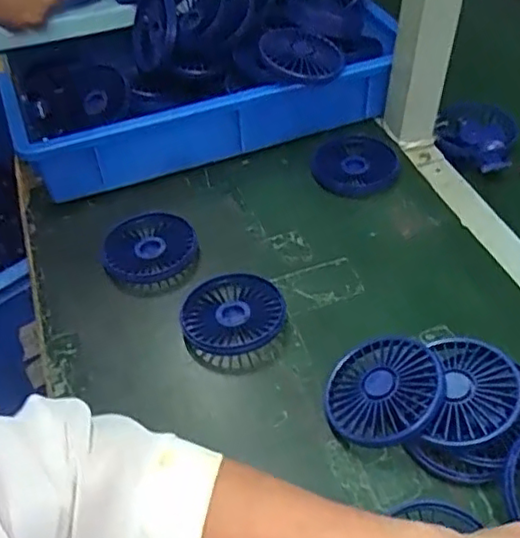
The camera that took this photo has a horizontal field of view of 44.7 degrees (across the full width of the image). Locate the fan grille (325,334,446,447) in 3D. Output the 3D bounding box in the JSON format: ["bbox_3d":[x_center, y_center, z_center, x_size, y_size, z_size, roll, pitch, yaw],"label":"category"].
[{"bbox_3d":[0.090,0.087,0.457,0.081,0.014,0.084,-19,46,20],"label":"fan grille"}]

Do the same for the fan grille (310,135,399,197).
[{"bbox_3d":[0.101,-0.112,0.667,0.086,0.014,0.084,10,49,12],"label":"fan grille"}]

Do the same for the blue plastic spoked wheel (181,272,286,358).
[{"bbox_3d":[-0.021,0.034,0.533,0.082,0.018,0.088,-1,47,1],"label":"blue plastic spoked wheel"}]

